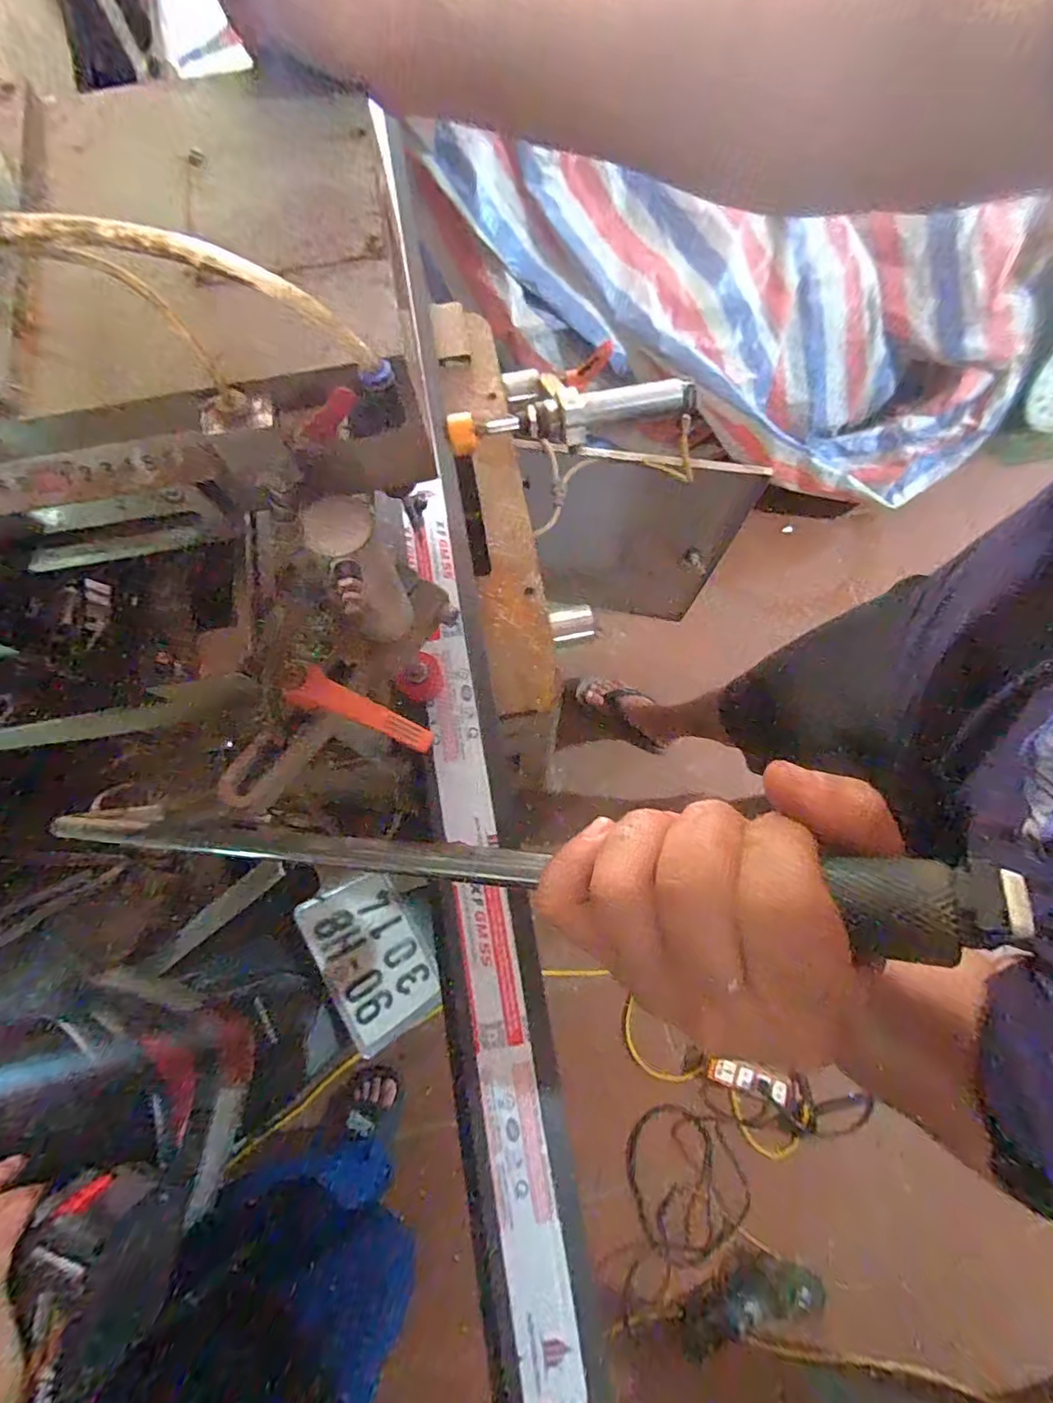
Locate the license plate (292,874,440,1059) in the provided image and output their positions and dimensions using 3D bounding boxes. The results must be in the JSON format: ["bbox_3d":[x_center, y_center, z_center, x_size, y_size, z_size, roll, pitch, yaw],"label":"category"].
[{"bbox_3d":[-0.202,0.332,0.731,0.016,0.128,0.198,-44,72,37],"label":"license plate"}]

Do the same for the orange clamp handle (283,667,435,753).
[{"bbox_3d":[-0.095,0.005,0.316,0.092,0.015,0.025,22,77,20],"label":"orange clamp handle"}]

